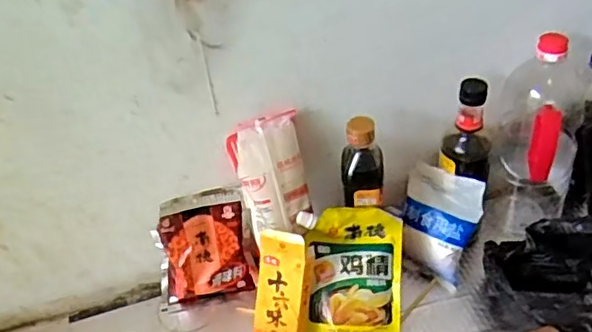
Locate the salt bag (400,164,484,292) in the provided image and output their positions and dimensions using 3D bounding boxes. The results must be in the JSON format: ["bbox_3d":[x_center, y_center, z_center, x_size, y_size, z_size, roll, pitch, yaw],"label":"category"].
[{"bbox_3d":[0.182,0.076,0.777,0.102,0.144,0.028,19,17,35],"label":"salt bag"}]

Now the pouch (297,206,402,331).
[{"bbox_3d":[0.070,0.130,0.726,0.117,0.159,0.031,-1,1,0],"label":"pouch"}]

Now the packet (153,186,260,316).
[{"bbox_3d":[-0.121,0.106,0.785,0.133,0.153,0.024,-14,22,-9],"label":"packet"}]

